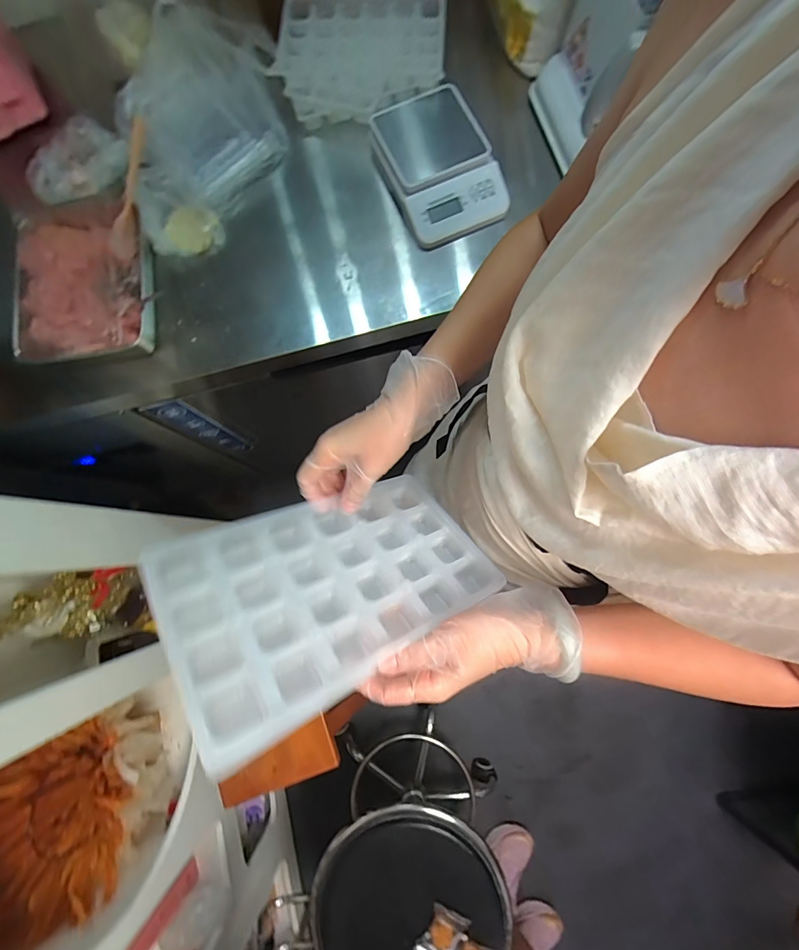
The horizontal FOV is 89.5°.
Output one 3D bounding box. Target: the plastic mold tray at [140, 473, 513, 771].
[{"bbox_3d":[-0.048,0.085,0.331,0.252,0.033,0.153,-16,51,-38],"label":"plastic mold tray"}]

